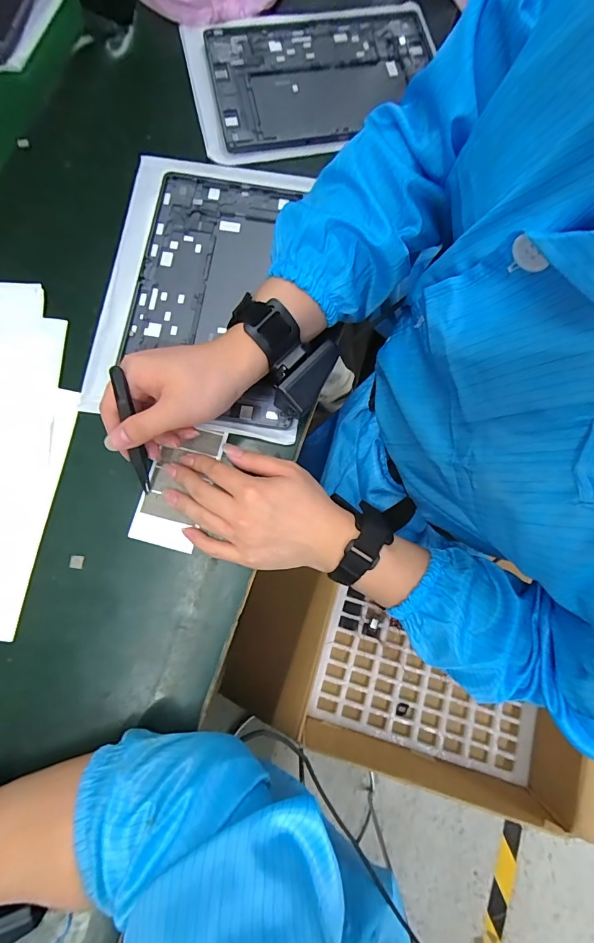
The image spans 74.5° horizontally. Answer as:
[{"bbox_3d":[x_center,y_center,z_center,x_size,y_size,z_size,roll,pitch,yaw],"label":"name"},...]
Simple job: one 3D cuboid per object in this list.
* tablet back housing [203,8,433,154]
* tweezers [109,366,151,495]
[{"bbox_3d":[0.030,-0.451,0.442,0.246,0.008,0.177,-10,78,-3],"label":"tablet back housing"},{"bbox_3d":[-0.131,-0.030,0.311,0.010,0.112,0.015,3,41,0],"label":"tweezers"}]

